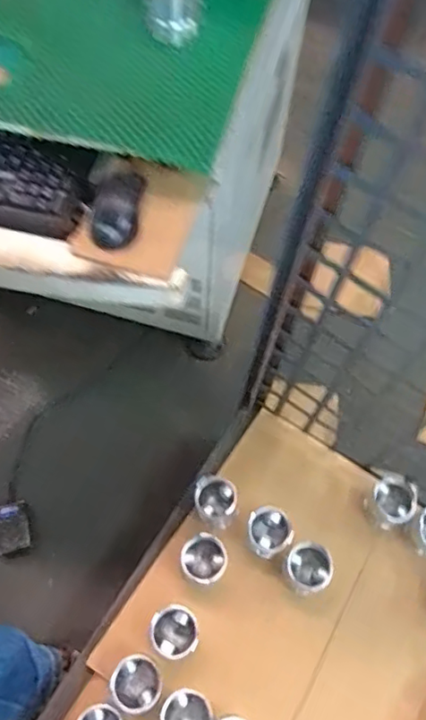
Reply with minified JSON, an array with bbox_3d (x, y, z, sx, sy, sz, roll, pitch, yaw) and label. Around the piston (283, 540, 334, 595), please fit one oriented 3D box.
[{"bbox_3d":[0.165,0.362,0.985,0.078,0.077,0.077,1,63,-3],"label":"piston"}]

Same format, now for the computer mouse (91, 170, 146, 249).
[{"bbox_3d":[-0.122,-0.195,0.719,0.058,0.032,0.114,7,62,0],"label":"computer mouse"}]

